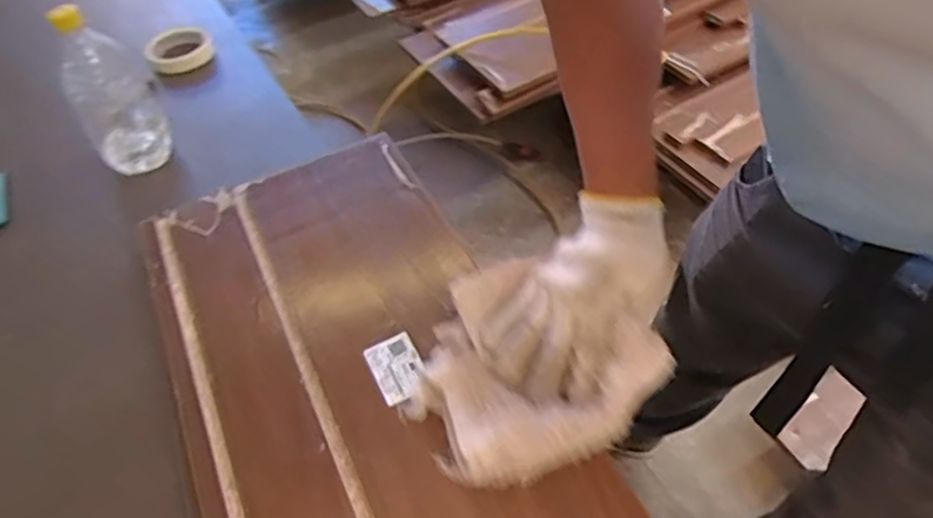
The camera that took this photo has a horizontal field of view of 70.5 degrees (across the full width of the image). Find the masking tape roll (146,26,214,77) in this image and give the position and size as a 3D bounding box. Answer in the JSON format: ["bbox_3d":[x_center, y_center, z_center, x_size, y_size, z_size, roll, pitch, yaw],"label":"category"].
[{"bbox_3d":[-0.423,-0.311,0.978,0.093,0.029,0.109,-31,53,-21],"label":"masking tape roll"}]

